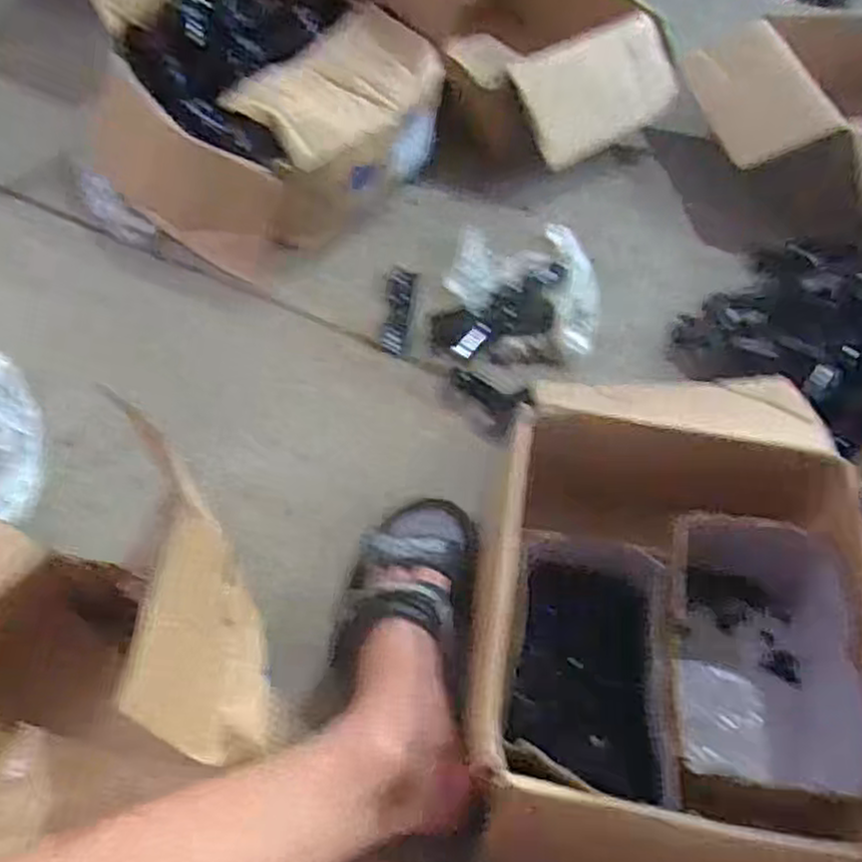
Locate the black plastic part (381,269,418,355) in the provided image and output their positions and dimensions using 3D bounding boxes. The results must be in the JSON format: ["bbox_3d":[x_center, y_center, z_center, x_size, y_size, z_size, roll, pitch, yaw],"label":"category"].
[{"bbox_3d":[-0.039,-0.136,0.880,0.032,0.026,0.116,8,55,0],"label":"black plastic part"}]

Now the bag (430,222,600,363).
[{"bbox_3d":[0.107,-0.168,0.913,0.187,0.039,0.248,12,55,3],"label":"bag"}]

